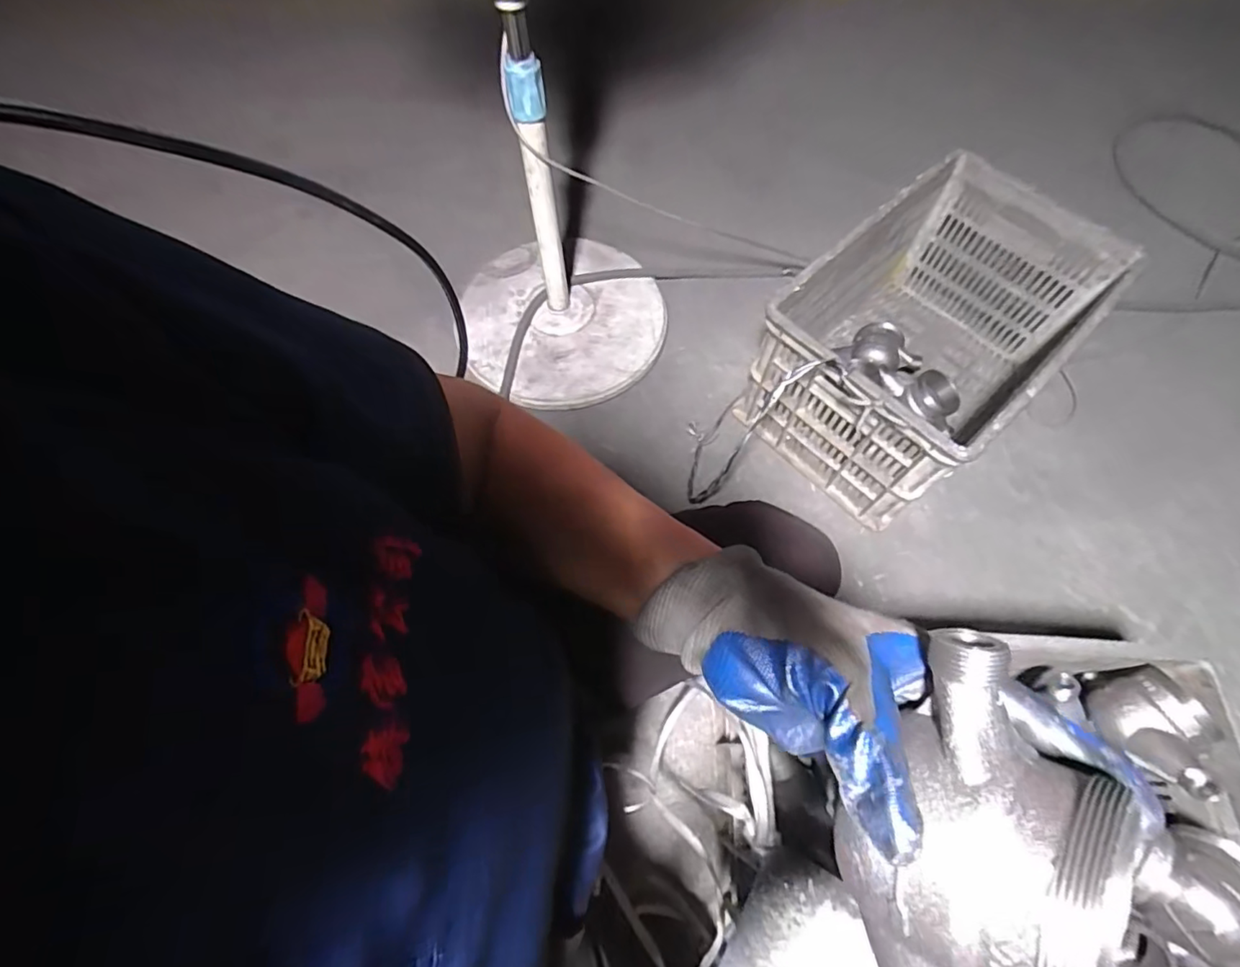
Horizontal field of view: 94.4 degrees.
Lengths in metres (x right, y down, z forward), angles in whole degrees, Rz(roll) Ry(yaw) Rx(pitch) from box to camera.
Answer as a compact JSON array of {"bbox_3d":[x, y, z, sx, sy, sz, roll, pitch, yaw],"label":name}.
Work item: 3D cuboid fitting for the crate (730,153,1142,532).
[{"bbox_3d":[0.461,-0.220,0.896,0.319,0.264,0.465,41,74,16],"label":"crate"}]

